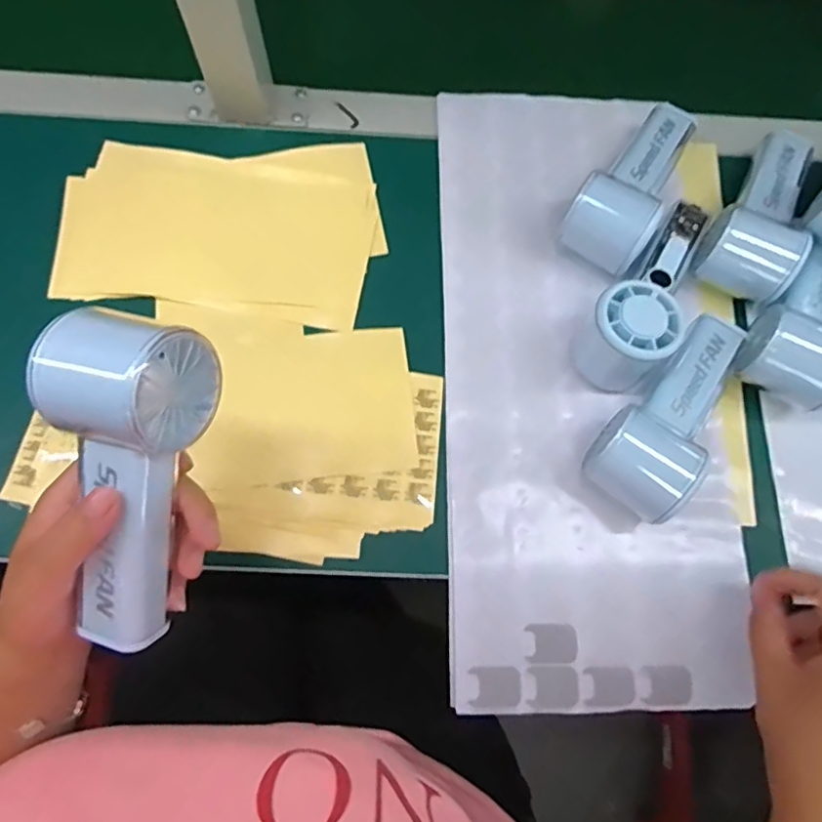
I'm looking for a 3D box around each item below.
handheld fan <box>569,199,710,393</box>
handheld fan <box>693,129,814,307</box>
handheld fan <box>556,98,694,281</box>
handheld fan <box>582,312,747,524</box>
[{"bbox_3d":[0.174,-0.083,0.403,0.055,0.059,0.145,39,75,9],"label":"handheld fan"},{"bbox_3d":[0.272,-0.154,0.431,0.066,0.048,0.157,32,74,8],"label":"handheld fan"},{"bbox_3d":[0.172,-0.172,0.429,0.057,0.053,0.154,35,75,8],"label":"handheld fan"},{"bbox_3d":[0.178,-0.001,0.382,0.056,0.058,0.154,39,75,9],"label":"handheld fan"}]

